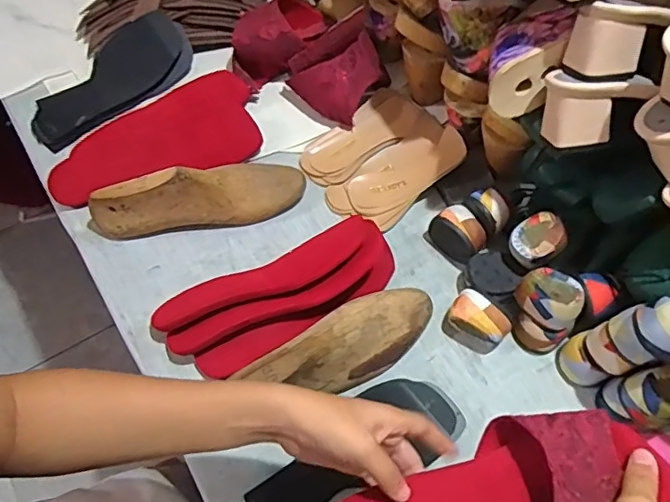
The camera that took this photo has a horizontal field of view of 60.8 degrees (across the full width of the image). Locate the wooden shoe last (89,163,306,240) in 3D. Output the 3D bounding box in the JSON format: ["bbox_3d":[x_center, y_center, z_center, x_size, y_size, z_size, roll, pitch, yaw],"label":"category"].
[{"bbox_3d":[-0.153,-0.068,0.646,0.235,0.077,0.072,-15,64,-7],"label":"wooden shoe last"}]

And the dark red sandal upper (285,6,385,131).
[{"bbox_3d":[0.005,-0.231,0.721,0.097,0.089,0.103,32,68,16],"label":"dark red sandal upper"}]

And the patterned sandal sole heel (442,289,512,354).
[{"bbox_3d":[0.146,0.073,0.595,0.065,0.041,0.043,41,71,19],"label":"patterned sandal sole heel"}]

